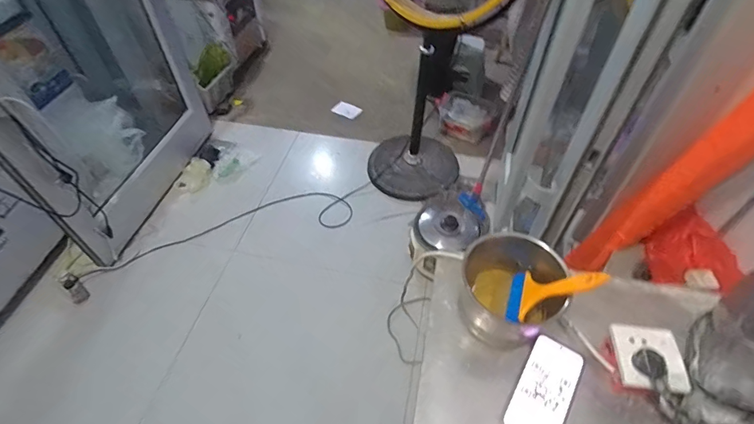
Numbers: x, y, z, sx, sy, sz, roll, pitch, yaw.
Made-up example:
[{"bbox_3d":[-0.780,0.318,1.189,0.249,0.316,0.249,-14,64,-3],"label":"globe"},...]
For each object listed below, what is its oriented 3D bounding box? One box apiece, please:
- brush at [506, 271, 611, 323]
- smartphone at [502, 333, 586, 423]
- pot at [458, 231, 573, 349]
[{"bbox_3d":[0.258,0.114,0.590,0.017,0.149,0.083,35,51,-22],"label":"brush"},{"bbox_3d":[0.245,0.258,0.588,0.075,0.006,0.154,27,59,22],"label":"smartphone"},{"bbox_3d":[0.203,0.118,0.616,0.144,0.136,0.146,0,50,0],"label":"pot"}]

